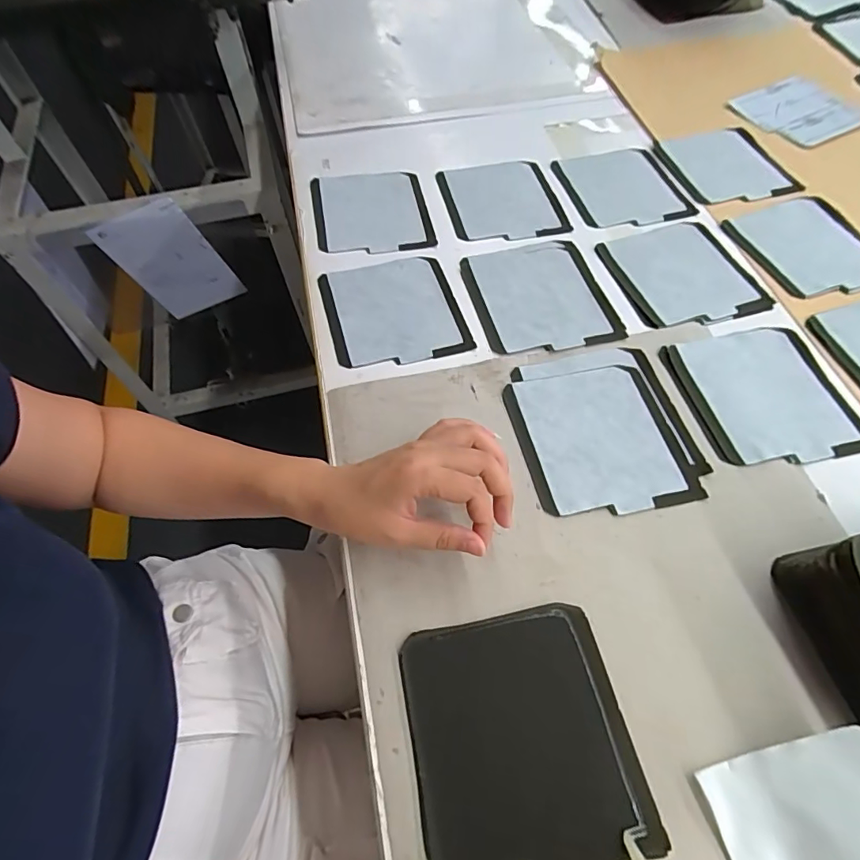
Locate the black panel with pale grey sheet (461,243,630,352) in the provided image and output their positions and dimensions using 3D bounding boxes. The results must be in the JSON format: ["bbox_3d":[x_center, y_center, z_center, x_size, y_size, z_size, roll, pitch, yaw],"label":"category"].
[{"bbox_3d":[0.109,-0.137,0.490,0.124,0.004,0.142,-13,61,-5],"label":"black panel with pale grey sheet"}]

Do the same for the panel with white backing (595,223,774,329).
[{"bbox_3d":[0.258,-0.164,0.504,0.127,0.005,0.137,-14,61,-5],"label":"panel with white backing"}]

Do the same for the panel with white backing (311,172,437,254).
[{"bbox_3d":[-0.067,-0.248,0.552,0.124,0.009,0.131,-11,61,-4],"label":"panel with white backing"}]

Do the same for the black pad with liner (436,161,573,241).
[{"bbox_3d":[0.082,-0.268,0.566,0.127,0.012,0.135,-12,61,-4],"label":"black pad with liner"}]

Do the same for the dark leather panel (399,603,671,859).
[{"bbox_3d":[0.055,0.189,0.304,0.130,0.005,0.136,-11,61,-3],"label":"dark leather panel"}]

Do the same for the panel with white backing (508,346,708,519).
[{"bbox_3d":[0.144,-0.001,0.415,0.139,0.007,0.150,-12,61,-4],"label":"panel with white backing"}]

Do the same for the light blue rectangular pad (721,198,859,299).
[{"bbox_3d":[0.405,-0.198,0.519,0.130,0.004,0.140,-16,61,-6],"label":"light blue rectangular pad"}]

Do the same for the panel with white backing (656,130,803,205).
[{"bbox_3d":[0.356,-0.323,0.591,0.120,0.011,0.132,-13,61,-5],"label":"panel with white backing"}]

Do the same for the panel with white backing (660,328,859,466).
[{"bbox_3d":[0.295,-0.032,0.430,0.133,0.008,0.135,-12,61,-4],"label":"panel with white backing"}]

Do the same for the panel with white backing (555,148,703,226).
[{"bbox_3d":[0.227,-0.292,0.580,0.132,0.005,0.134,-11,61,-3],"label":"panel with white backing"}]

